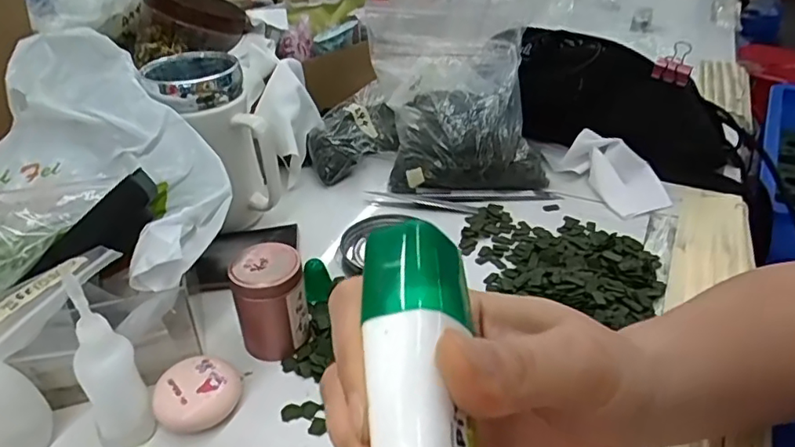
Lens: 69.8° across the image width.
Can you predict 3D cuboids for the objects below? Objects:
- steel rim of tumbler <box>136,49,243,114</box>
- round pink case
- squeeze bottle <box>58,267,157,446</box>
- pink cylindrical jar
[{"bbox_3d":[-0.160,-0.112,0.448,0.070,0.028,0.070,-15,37,-19],"label":"steel rim of tumbler"},{"bbox_3d":[-0.117,0.102,0.337,0.047,0.026,0.039,-10,36,-12],"label":"round pink case"},{"bbox_3d":[-0.157,0.074,0.302,0.031,0.101,0.036,-26,42,-30],"label":"squeeze bottle"},{"bbox_3d":[-0.082,0.051,0.372,0.042,0.066,0.040,-1,35,1],"label":"pink cylindrical jar"}]

